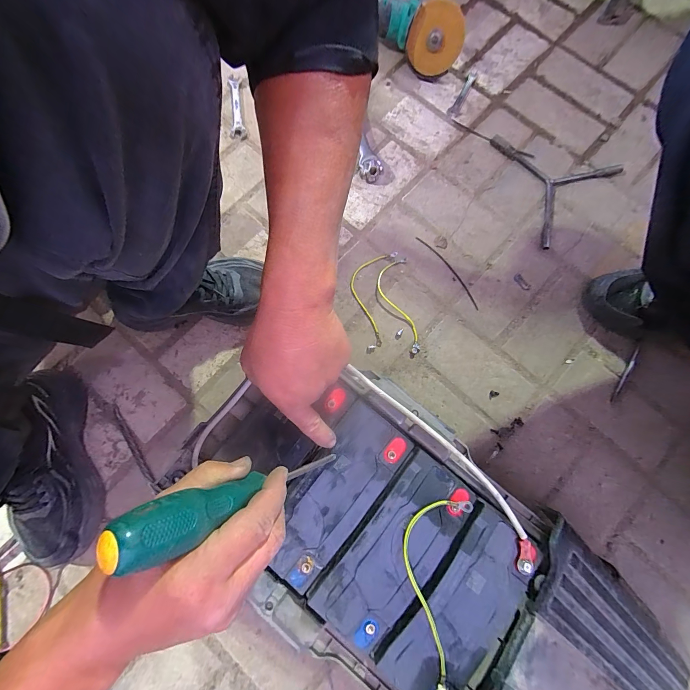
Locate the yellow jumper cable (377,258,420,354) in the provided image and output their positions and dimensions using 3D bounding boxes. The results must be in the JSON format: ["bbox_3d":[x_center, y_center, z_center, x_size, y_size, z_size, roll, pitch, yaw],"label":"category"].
[{"bbox_3d":[0.088,-0.067,0.536,0.056,0.006,0.169,-6,79,0],"label":"yellow jumper cable"}]

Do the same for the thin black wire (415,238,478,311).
[{"bbox_3d":[0.181,-0.128,0.544,0.016,0.004,0.162,-36,80,-6],"label":"thin black wire"}]

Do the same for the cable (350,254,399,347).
[{"bbox_3d":[0.042,-0.086,0.539,0.069,0.004,0.168,10,79,3],"label":"cable"}]

